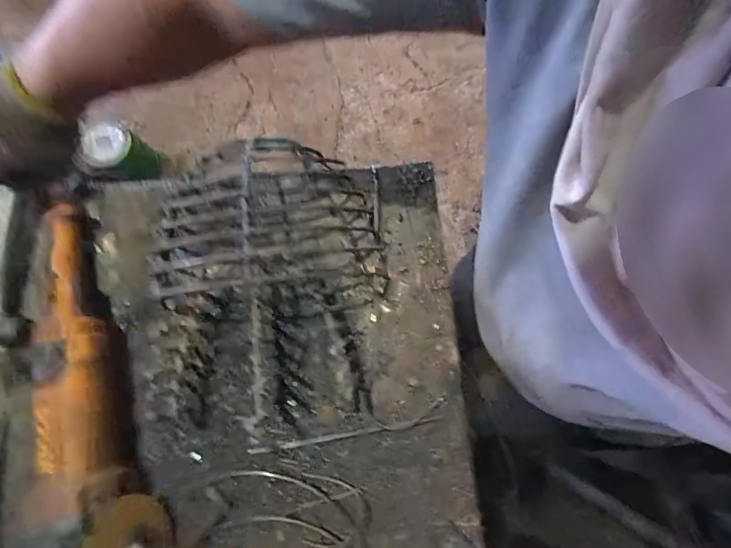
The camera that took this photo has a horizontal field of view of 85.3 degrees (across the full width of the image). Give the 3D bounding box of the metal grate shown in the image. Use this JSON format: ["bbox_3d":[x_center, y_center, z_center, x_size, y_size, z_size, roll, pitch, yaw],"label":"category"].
[{"bbox_3d":[-0.110,0.017,0.394,0.265,0.099,0.293,-4,78,-2],"label":"metal grate"}]

